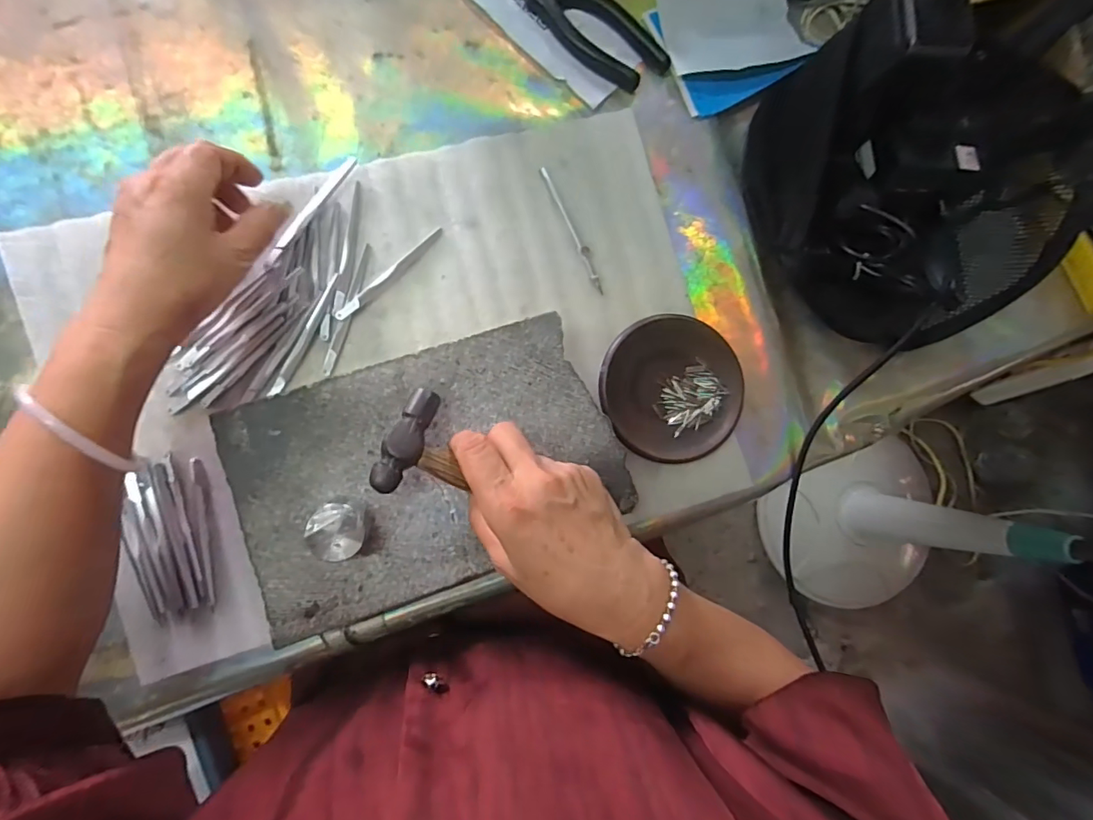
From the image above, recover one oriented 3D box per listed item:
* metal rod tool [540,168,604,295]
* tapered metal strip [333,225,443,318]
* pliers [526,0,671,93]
[{"bbox_3d":[0.021,-0.142,0.394,0.007,0.004,0.106,-27,92,-8],"label":"metal rod tool"},{"bbox_3d":[-0.117,-0.102,0.374,0.101,0.005,0.008,-44,94,-7],"label":"tapered metal strip"},{"bbox_3d":[0.024,-0.319,0.397,0.161,0.013,0.049,42,83,-4],"label":"pliers"}]

